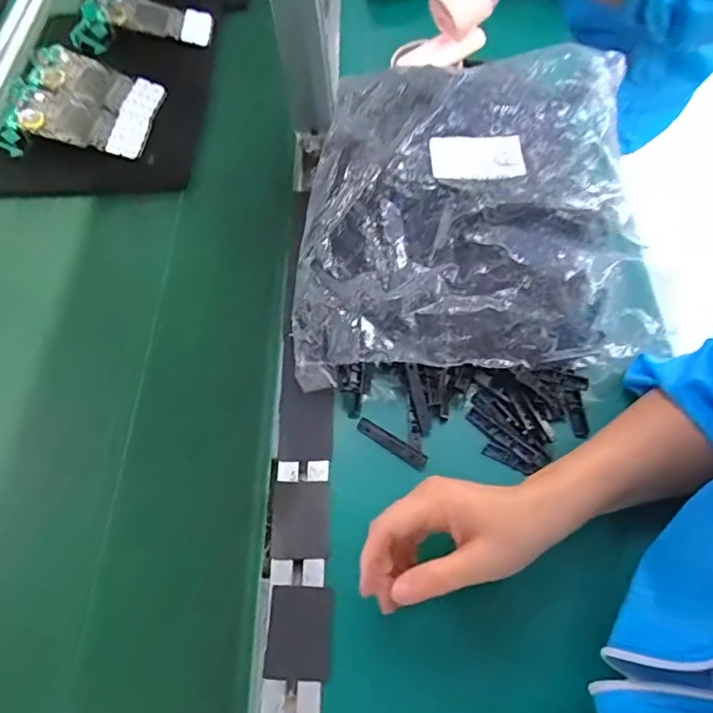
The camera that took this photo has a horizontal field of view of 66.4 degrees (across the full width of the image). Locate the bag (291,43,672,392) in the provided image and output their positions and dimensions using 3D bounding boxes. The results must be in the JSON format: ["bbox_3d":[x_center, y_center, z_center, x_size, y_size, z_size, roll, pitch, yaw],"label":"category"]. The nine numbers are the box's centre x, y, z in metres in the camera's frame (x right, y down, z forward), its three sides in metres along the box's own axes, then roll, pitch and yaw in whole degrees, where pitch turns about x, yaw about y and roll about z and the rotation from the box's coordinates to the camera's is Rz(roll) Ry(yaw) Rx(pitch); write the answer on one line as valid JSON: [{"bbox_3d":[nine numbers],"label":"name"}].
[{"bbox_3d":[0.101,-0.137,0.506,0.312,0.099,0.336,-2,60,3],"label":"bag"}]

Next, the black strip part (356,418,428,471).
[{"bbox_3d":[0.029,0.071,0.446,0.064,0.005,0.013,31,67,20],"label":"black strip part"}]

